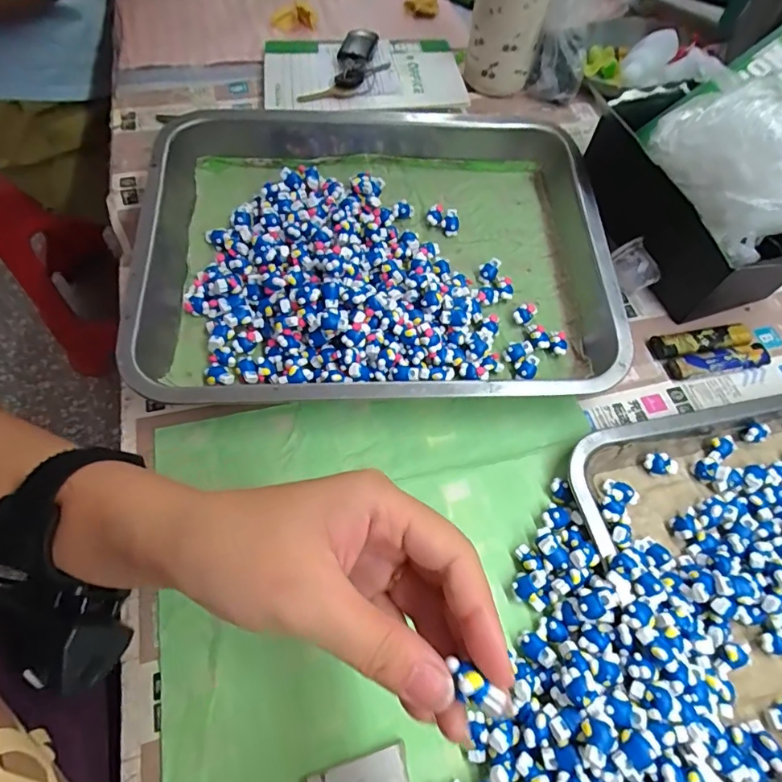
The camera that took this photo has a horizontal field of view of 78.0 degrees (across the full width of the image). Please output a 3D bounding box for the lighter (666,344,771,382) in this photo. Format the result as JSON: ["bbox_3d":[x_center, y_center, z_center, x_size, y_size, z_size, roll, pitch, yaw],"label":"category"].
[{"bbox_3d":[0.260,-0.022,0.382,0.080,0.012,0.019,-8,62,-8],"label":"lighter"}]

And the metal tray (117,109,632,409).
[{"bbox_3d":[-0.019,-0.117,0.391,0.365,0.051,0.291,-2,62,-5],"label":"metal tray"}]

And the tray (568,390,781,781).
[{"bbox_3d":[0.291,0.095,0.309,0.317,0.030,0.206,-12,63,-10],"label":"tray"}]

